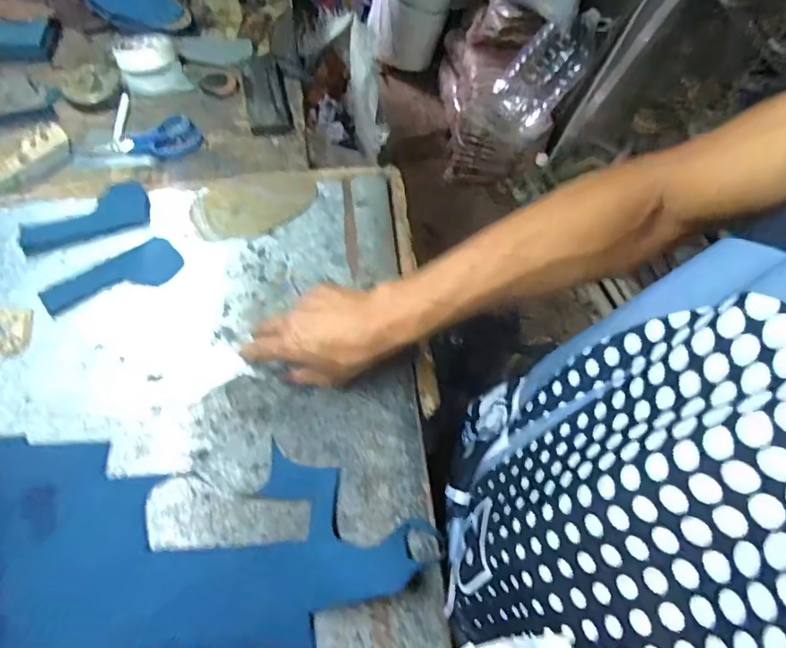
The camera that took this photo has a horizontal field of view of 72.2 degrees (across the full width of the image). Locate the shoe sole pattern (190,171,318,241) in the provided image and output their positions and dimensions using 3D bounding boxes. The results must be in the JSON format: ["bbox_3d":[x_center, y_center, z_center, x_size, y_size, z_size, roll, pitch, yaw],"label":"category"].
[{"bbox_3d":[-0.159,-0.140,0.623,0.141,0.007,0.078,-17,72,-11],"label":"shoe sole pattern"}]

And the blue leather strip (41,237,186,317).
[{"bbox_3d":[-0.294,-0.048,0.571,0.136,0.006,0.051,-33,66,-21],"label":"blue leather strip"}]

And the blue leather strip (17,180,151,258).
[{"bbox_3d":[-0.347,-0.123,0.610,0.134,0.008,0.064,-19,74,-14],"label":"blue leather strip"}]

